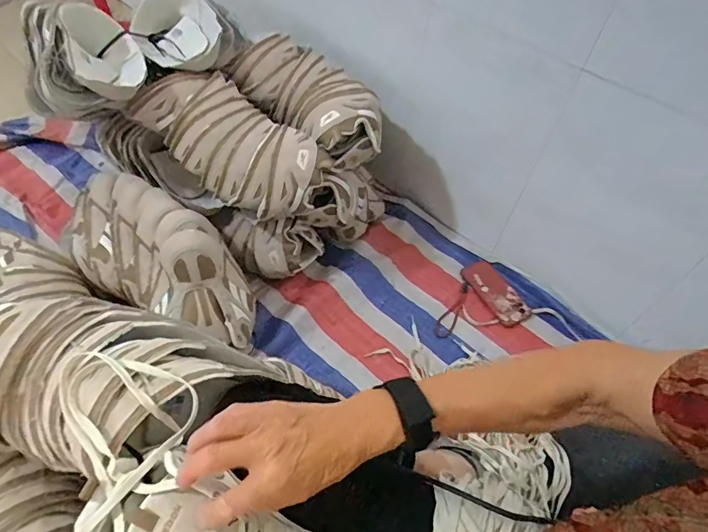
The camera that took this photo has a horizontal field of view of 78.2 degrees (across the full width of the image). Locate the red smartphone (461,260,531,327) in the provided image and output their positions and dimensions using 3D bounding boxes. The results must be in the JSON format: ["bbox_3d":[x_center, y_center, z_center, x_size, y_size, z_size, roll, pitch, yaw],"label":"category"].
[{"bbox_3d":[0.304,0.055,0.941,0.075,0.015,0.163,-21,56,-20],"label":"red smartphone"}]

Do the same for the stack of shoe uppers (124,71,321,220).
[{"bbox_3d":[-0.224,-0.226,0.775,0.351,0.109,0.157,36,57,22],"label":"stack of shoe uppers"}]

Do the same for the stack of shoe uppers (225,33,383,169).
[{"bbox_3d":[-0.083,-0.319,0.846,0.321,0.109,0.155,40,58,24],"label":"stack of shoe uppers"}]

